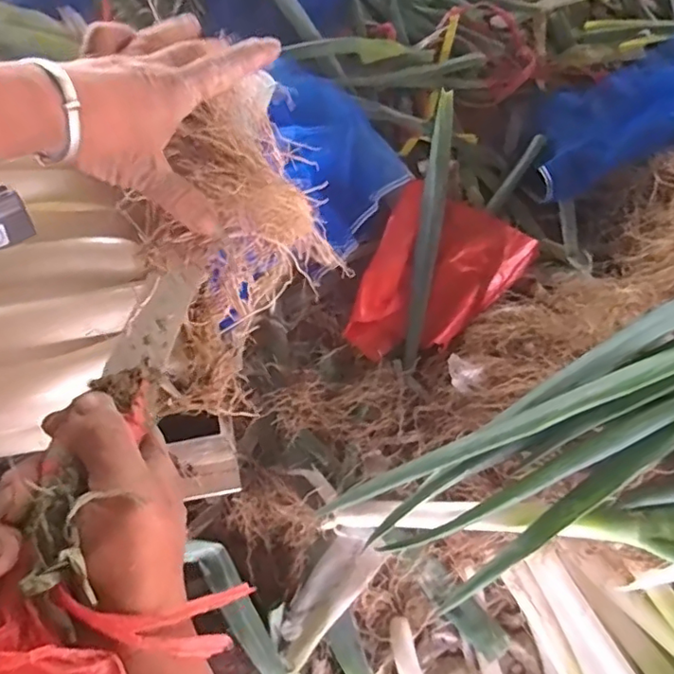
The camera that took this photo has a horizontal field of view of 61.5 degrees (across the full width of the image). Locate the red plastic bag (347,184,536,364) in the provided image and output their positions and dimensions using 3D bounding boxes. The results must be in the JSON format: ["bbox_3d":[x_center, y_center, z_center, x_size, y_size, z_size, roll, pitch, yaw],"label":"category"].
[{"bbox_3d":[0.133,-0.076,0.726,0.184,0.033,0.244,24,75,8],"label":"red plastic bag"}]

